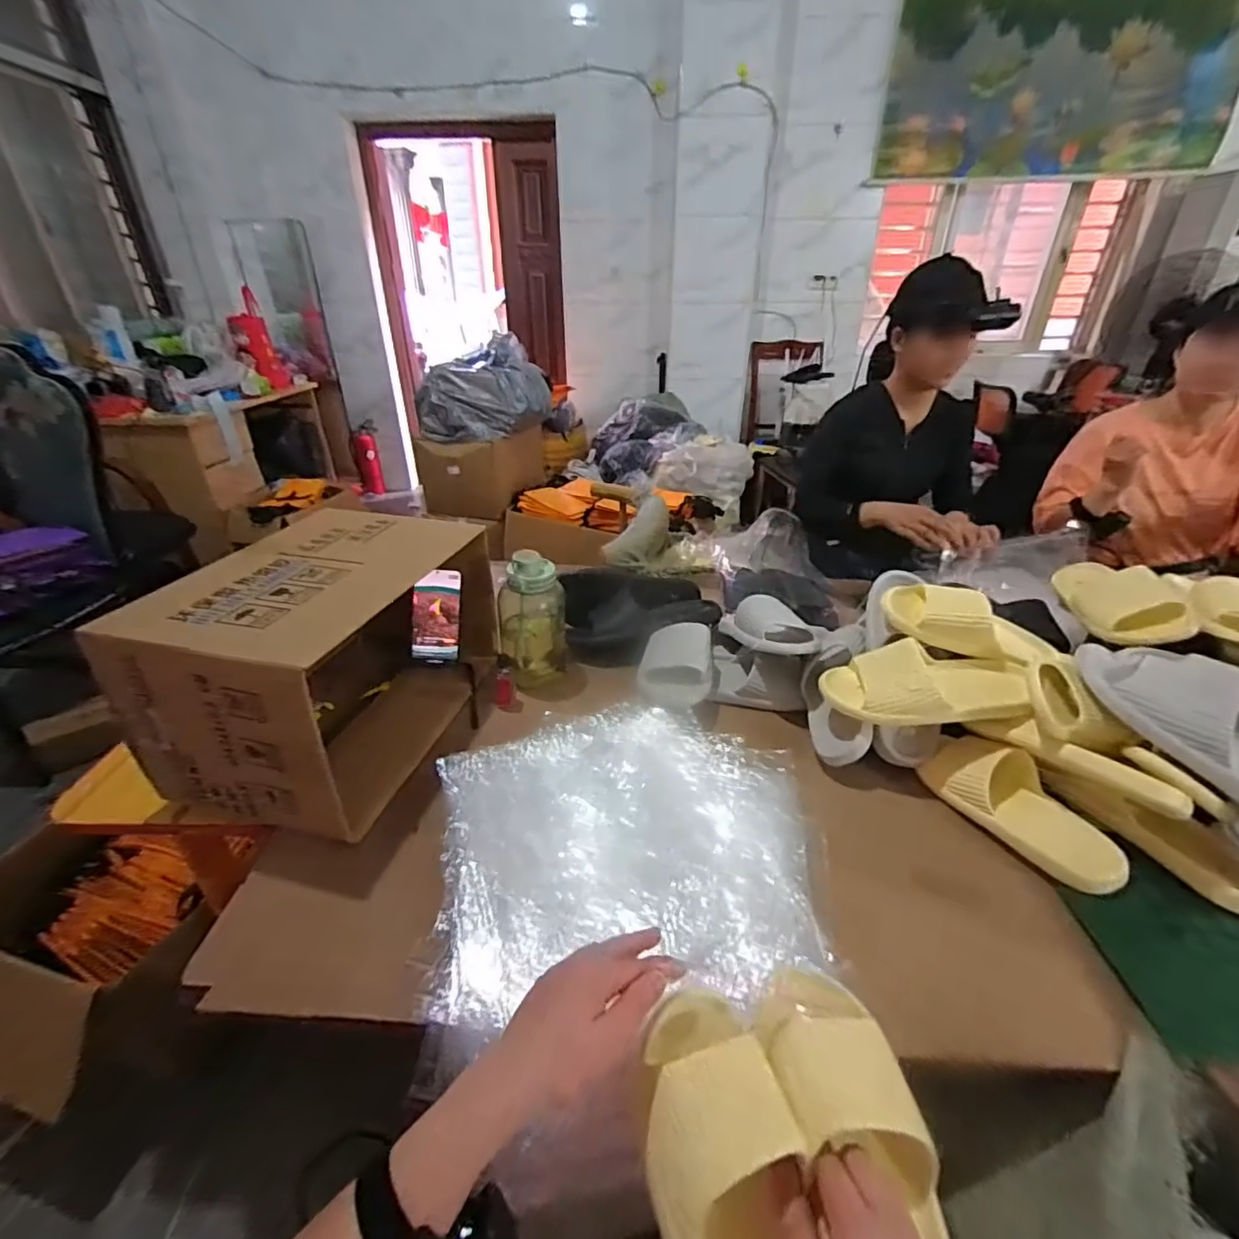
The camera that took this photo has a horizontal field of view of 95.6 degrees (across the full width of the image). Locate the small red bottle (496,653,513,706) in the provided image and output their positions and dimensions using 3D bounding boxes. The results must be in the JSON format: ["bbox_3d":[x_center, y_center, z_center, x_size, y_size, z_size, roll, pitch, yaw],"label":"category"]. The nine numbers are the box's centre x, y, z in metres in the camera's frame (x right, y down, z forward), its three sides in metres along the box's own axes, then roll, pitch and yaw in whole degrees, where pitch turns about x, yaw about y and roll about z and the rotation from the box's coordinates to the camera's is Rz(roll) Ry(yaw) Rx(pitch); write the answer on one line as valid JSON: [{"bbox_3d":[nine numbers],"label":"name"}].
[{"bbox_3d":[-0.177,0.099,0.869,0.030,0.099,0.034,-8,32,-13],"label":"small red bottle"}]

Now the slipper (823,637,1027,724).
[{"bbox_3d":[0.397,0.094,0.745,0.243,0.078,0.110,-1,54,23],"label":"slipper"}]

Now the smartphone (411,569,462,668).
[{"bbox_3d":[-0.297,-0.002,0.912,0.073,0.154,0.013,2,1,-23],"label":"smartphone"}]

